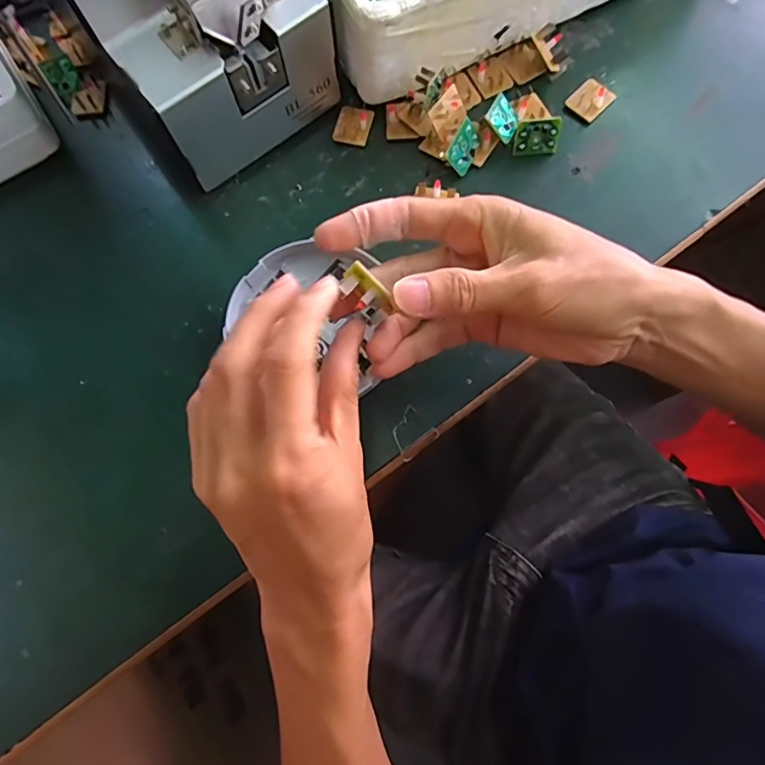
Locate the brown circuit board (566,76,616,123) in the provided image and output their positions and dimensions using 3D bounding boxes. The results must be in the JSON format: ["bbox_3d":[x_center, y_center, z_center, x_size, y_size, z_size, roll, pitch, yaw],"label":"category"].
[{"bbox_3d":[0.150,-0.204,0.357,0.028,0.007,0.025,-44,83,2],"label":"brown circuit board"}]

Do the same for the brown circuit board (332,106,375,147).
[{"bbox_3d":[-0.022,-0.186,0.360,0.026,0.005,0.028,13,75,6],"label":"brown circuit board"}]

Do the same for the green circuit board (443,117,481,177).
[{"bbox_3d":[0.056,-0.161,0.339,0.005,0.022,0.030,33,95,50],"label":"green circuit board"}]

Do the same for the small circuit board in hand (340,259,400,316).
[{"bbox_3d":[-0.007,-0.040,0.219,0.013,0.011,0.028,-43,78,-10],"label":"small circuit board in hand"}]

